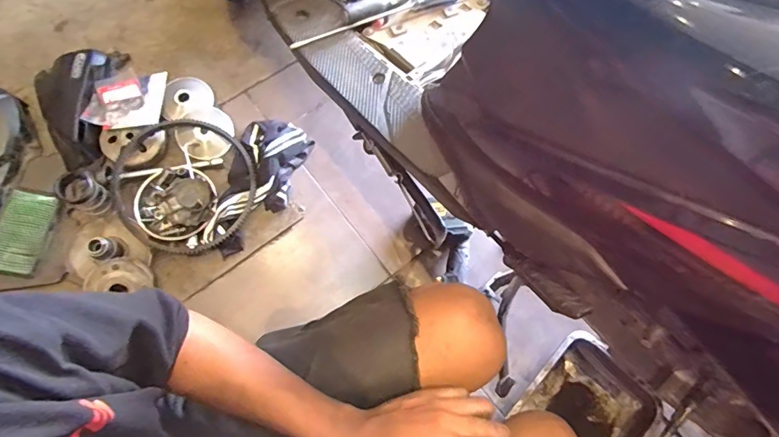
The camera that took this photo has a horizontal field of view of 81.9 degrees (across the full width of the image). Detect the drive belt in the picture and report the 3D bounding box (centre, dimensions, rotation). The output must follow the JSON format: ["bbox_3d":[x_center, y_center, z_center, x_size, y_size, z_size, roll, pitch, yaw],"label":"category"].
[{"bbox_3d":[-0.416,-0.071,0.916,0.275,0.041,0.289,1,72,-5],"label":"drive belt"}]

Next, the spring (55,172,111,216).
[{"bbox_3d":[-0.580,-0.046,0.859,0.059,0.091,0.058,30,72,5],"label":"spring"}]

